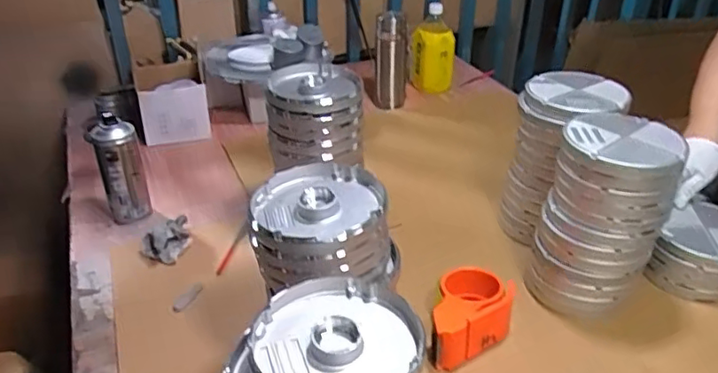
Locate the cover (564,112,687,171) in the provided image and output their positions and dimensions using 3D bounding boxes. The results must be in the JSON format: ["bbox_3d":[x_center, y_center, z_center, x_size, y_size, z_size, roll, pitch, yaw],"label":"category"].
[{"bbox_3d":[0.312,-0.061,0.714,0.122,0.016,0.121,3,32,5],"label":"cover"}]

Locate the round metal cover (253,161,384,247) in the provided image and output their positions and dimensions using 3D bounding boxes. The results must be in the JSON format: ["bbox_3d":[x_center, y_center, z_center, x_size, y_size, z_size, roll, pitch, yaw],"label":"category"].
[{"bbox_3d":[-0.037,0.019,0.603,0.134,0.024,0.130,0,32,0],"label":"round metal cover"}]

